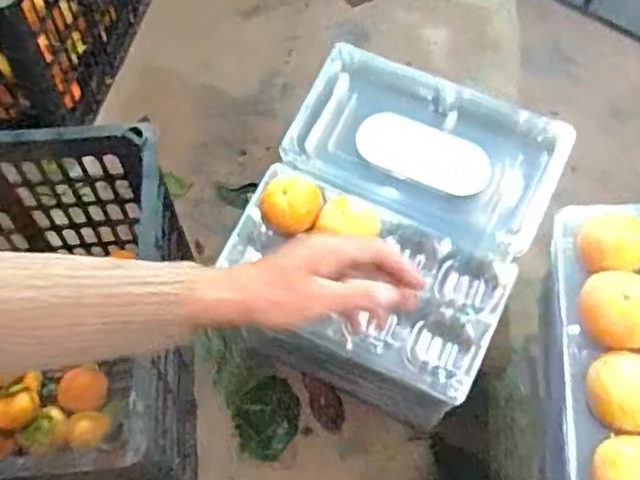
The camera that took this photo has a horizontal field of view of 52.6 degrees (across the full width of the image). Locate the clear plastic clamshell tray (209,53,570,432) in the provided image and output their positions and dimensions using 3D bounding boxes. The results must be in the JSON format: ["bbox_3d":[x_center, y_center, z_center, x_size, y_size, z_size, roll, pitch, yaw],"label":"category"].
[{"bbox_3d":[0.072,-0.026,0.647,0.262,0.079,0.308,23,62,11],"label":"clear plastic clamshell tray"}]

